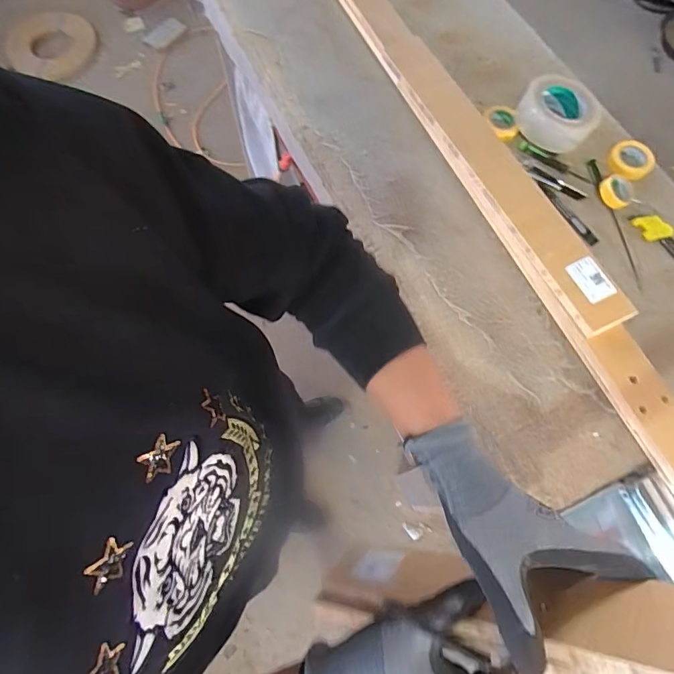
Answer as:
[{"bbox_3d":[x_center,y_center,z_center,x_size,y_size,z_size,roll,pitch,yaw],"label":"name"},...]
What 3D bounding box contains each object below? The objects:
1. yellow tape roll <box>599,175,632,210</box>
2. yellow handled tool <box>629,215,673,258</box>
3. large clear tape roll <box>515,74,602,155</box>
[{"bbox_3d":[0.436,-0.227,0.707,0.050,0.019,0.051,0,72,1],"label":"yellow tape roll"},{"bbox_3d":[0.503,-0.158,0.700,0.042,0.007,0.096,-36,75,-10],"label":"yellow handled tool"},{"bbox_3d":[0.372,-0.372,0.746,0.141,0.049,0.121,-25,73,-7],"label":"large clear tape roll"}]

